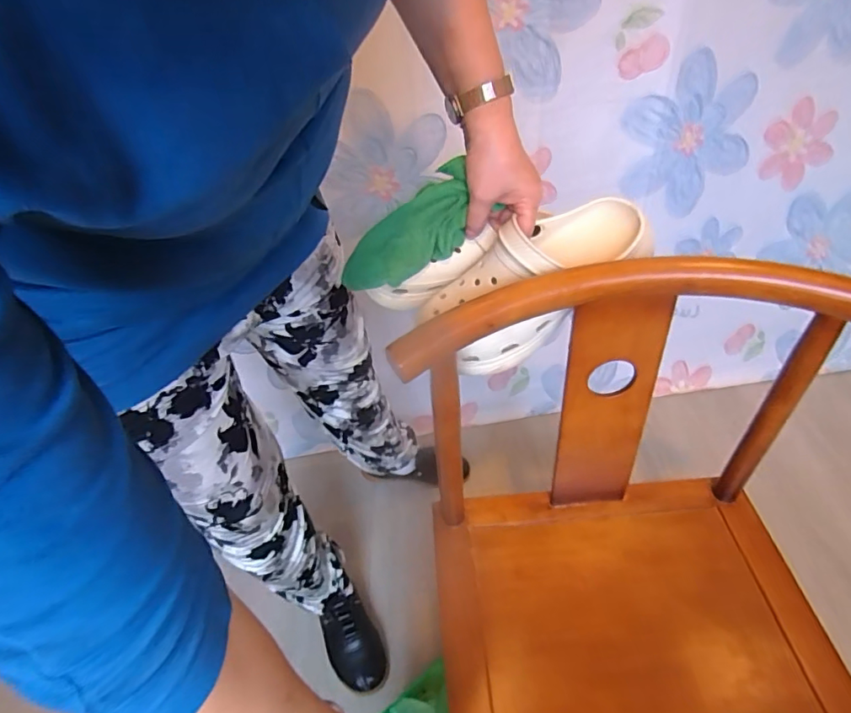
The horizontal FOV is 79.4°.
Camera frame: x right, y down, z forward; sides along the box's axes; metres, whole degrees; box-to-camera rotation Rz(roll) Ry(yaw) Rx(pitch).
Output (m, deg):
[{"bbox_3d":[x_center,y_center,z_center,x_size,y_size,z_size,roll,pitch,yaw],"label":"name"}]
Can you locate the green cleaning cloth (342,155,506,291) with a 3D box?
[{"bbox_3d":[-0.013,-0.112,0.501,0.155,0.056,0.051,-38,41,18],"label":"green cleaning cloth"}]

